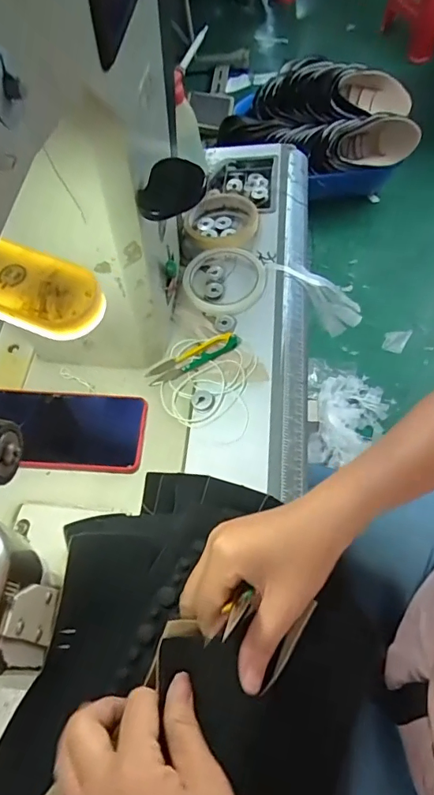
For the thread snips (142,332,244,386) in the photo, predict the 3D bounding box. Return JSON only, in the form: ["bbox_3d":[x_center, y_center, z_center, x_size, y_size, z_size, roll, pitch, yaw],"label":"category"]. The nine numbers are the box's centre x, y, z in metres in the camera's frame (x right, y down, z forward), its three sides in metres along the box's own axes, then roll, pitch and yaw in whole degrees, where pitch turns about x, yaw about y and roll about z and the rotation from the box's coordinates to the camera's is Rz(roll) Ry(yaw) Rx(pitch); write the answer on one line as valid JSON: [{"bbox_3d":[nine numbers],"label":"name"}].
[{"bbox_3d":[-0.024,-0.044,0.505,0.105,0.011,0.024,-24,64,-11],"label":"thread snips"}]

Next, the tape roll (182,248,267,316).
[{"bbox_3d":[0.008,-0.138,0.556,0.096,0.012,0.094,5,62,3],"label":"tape roll"}]

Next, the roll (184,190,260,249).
[{"bbox_3d":[0.002,-0.227,0.600,0.096,0.018,0.102,0,62,1],"label":"roll"}]

